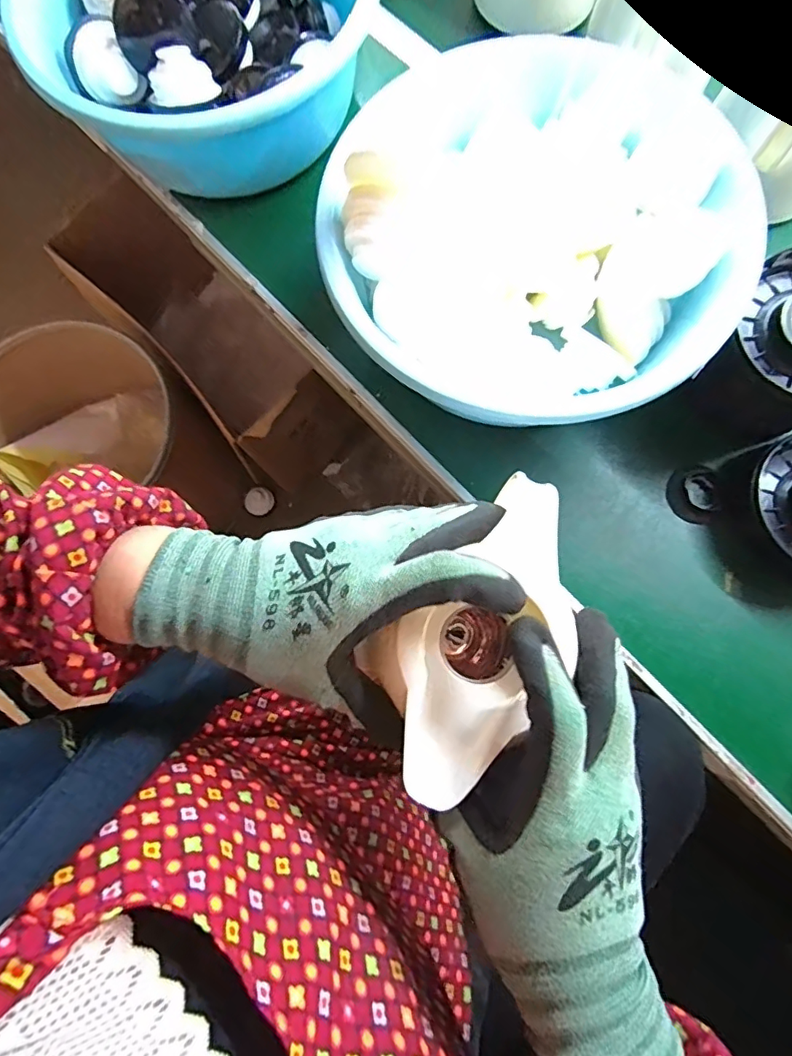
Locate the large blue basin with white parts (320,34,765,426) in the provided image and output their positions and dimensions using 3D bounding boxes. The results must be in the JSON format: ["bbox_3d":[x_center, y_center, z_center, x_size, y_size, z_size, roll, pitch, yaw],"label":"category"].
[{"bbox_3d":[0.129,-0.275,0.499,0.365,0.111,0.327,13,80,4],"label":"large blue basin with white parts"}]

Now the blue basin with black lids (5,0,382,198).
[{"bbox_3d":[-0.199,-0.530,0.563,0.360,0.124,0.307,-31,80,-4],"label":"blue basin with black lids"}]

